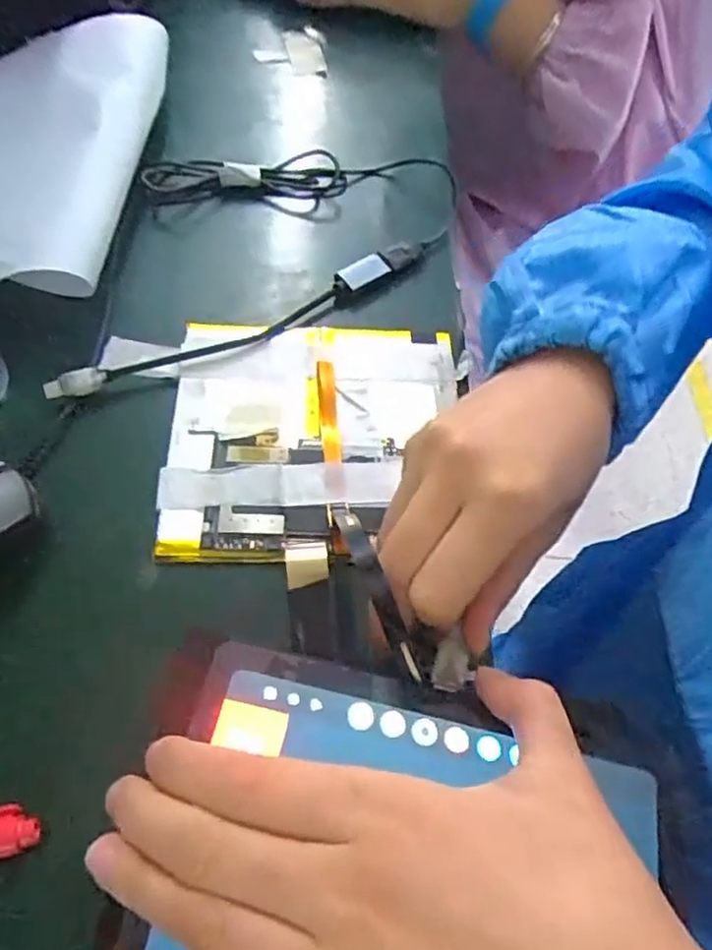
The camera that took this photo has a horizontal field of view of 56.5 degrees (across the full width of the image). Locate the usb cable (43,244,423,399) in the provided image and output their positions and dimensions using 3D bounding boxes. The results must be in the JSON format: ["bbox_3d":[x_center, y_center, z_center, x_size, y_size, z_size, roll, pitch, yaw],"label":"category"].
[{"bbox_3d":[-0.047,-0.075,0.321,0.200,0.010,0.023,-27,59,-20],"label":"usb cable"}]

